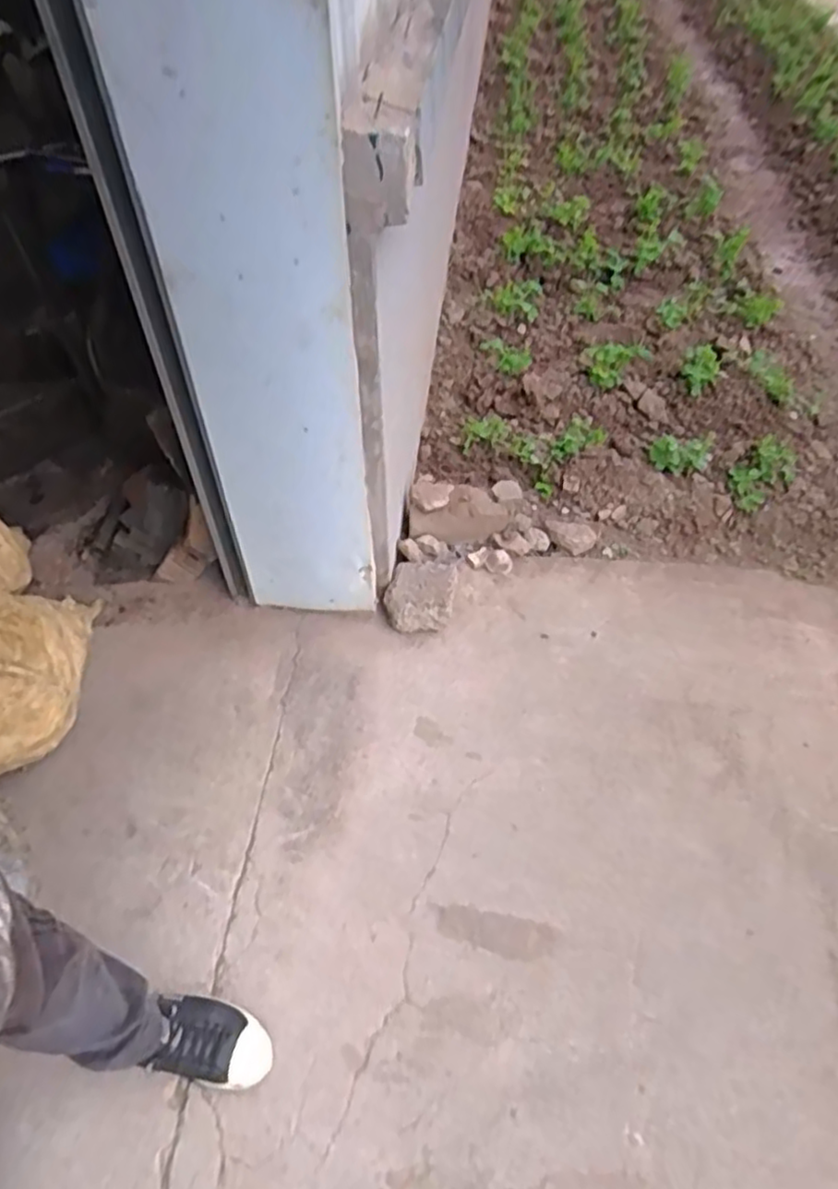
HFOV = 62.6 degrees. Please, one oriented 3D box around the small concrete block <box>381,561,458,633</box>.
[{"bbox_3d":[0.005,-0.003,1.620,0.159,0.088,0.200,5,52,4],"label":"small concrete block"}]

